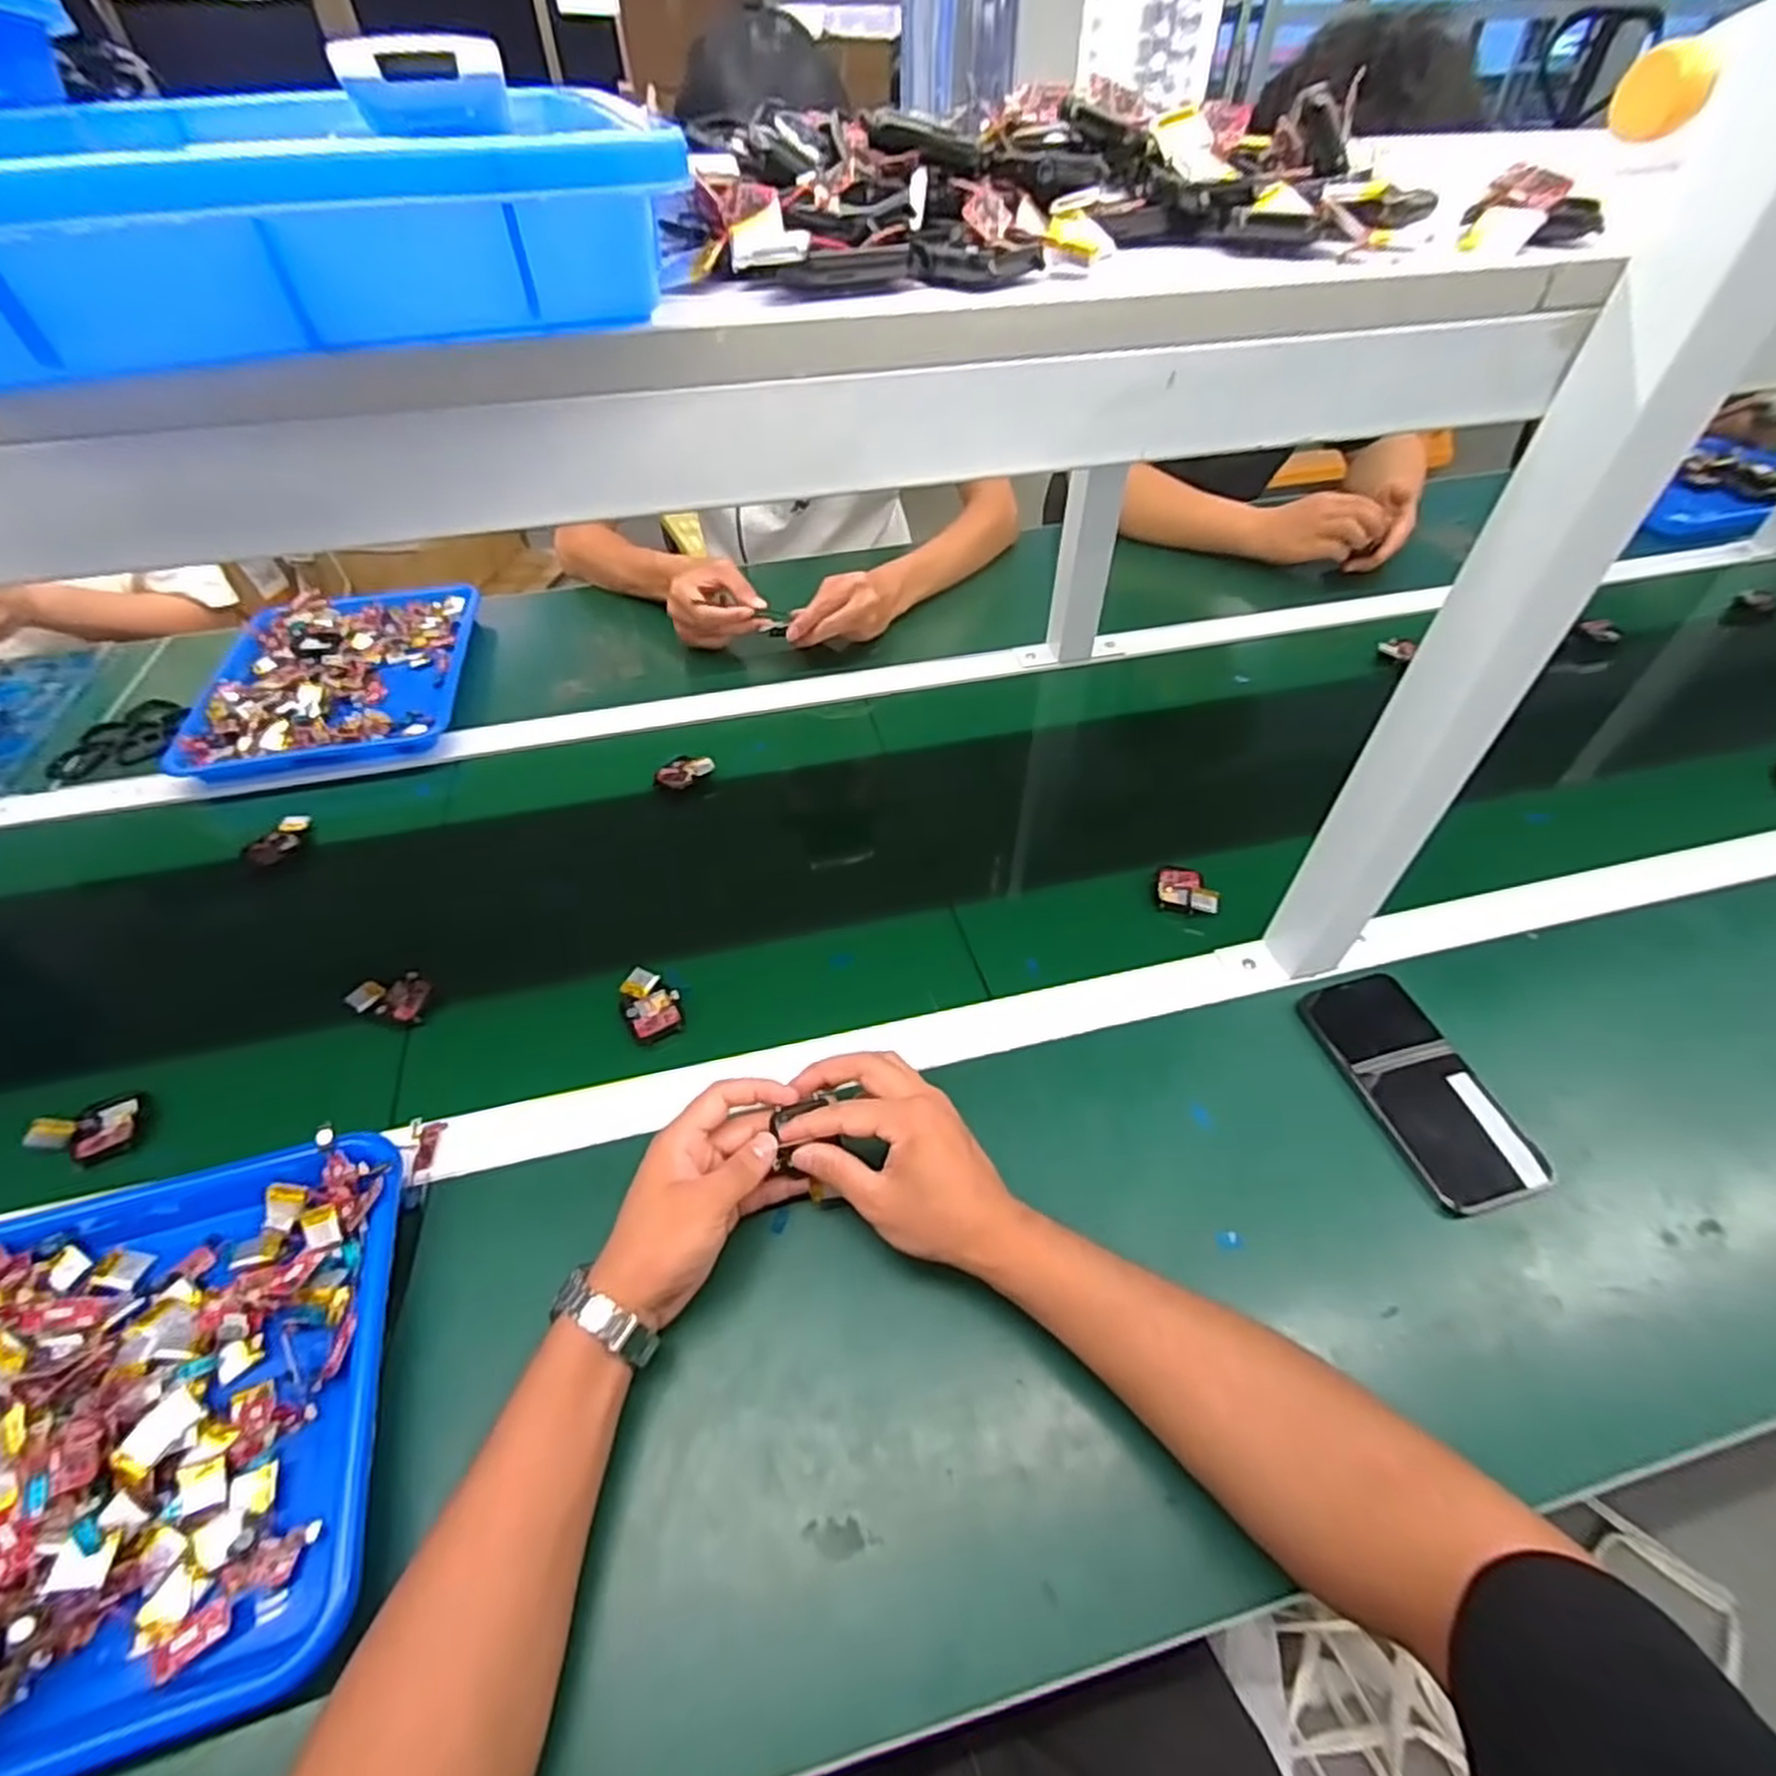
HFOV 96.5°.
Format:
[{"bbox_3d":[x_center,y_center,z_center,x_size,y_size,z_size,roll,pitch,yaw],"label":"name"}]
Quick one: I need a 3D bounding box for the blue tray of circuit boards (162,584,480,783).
[{"bbox_3d":[-0.561,-0.222,0.821,0.237,0.029,0.298,-10,49,-8],"label":"blue tray of circuit boards"}]

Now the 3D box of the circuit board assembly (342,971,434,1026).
[{"bbox_3d":[-0.361,0.078,0.582,0.053,0.015,0.040,8,49,8],"label":"circuit board assembly"}]

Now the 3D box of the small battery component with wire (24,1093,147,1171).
[{"bbox_3d":[-0.510,0.155,0.509,0.038,0.026,0.053,30,55,24],"label":"small battery component with wire"}]

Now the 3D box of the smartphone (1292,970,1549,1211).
[{"bbox_3d":[0.355,0.128,0.530,0.086,0.016,0.159,-12,49,-9],"label":"smartphone"}]

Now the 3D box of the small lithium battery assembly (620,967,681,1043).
[{"bbox_3d":[-0.172,0.083,0.575,0.037,0.014,0.058,-26,53,-20],"label":"small lithium battery assembly"}]

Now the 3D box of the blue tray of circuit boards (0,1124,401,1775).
[{"bbox_3d":[-0.418,0.270,0.383,0.321,0.050,0.262,-14,50,-12],"label":"blue tray of circuit boards"}]

